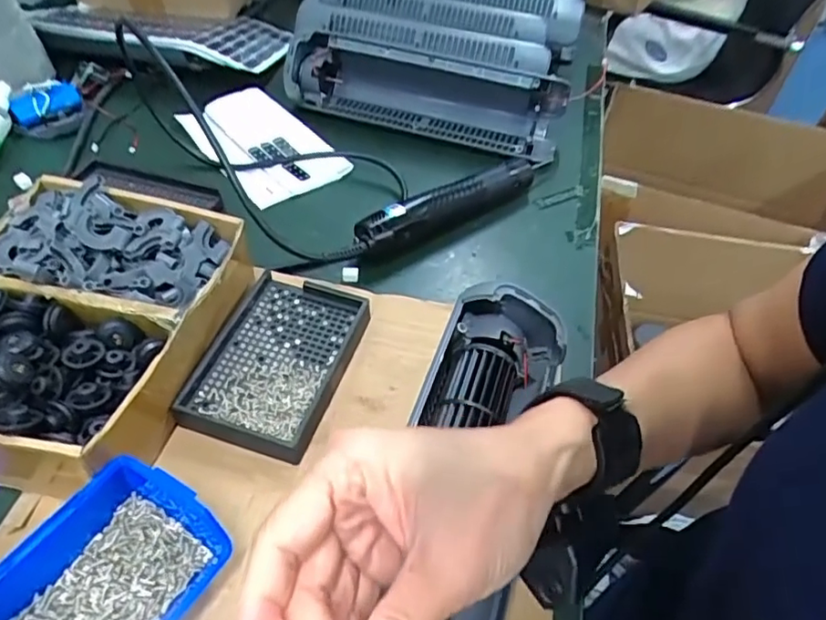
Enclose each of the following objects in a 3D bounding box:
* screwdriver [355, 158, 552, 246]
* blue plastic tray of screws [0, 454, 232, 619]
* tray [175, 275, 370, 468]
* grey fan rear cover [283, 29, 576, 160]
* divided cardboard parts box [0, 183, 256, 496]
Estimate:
[{"bbox_3d":[0.047,-0.113,0.581,0.250,0.043,0.042,-29,56,-27],"label":"screwdriver"},{"bbox_3d":[-0.162,0.143,0.308,0.086,0.042,0.112,28,52,19],"label":"blue plastic tray of screws"},{"bbox_3d":[-0.098,0.036,0.432,0.092,0.022,0.138,16,49,10],"label":"tray"},{"bbox_3d":[0.015,-0.265,0.713,0.319,0.071,0.106,14,48,8],"label":"grey fan rear cover"},{"bbox_3d":[-0.227,0.005,0.401,0.174,0.066,0.213,12,48,7],"label":"divided cardboard parts box"}]

